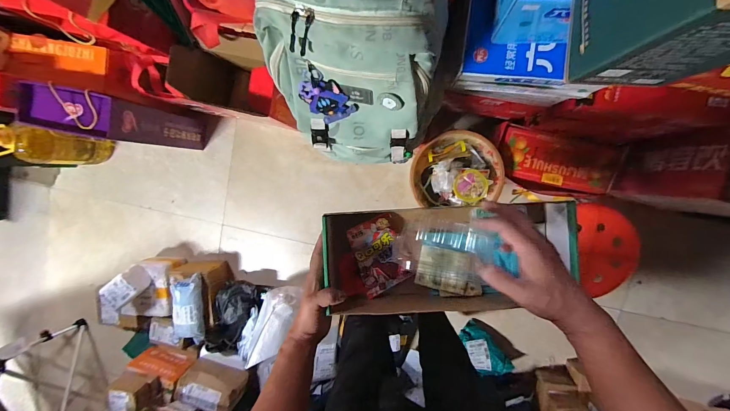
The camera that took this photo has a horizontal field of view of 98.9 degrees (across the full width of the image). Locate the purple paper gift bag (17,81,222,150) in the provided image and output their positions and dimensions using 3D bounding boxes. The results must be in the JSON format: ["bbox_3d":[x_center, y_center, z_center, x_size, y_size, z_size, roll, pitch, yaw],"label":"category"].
[{"bbox_3d":[-0.780,-0.289,1.061,0.296,0.452,0.141,11,97,4],"label":"purple paper gift bag"}]

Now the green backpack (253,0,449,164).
[{"bbox_3d":[-0.011,-0.231,0.554,0.277,0.441,0.160,13,66,8],"label":"green backpack"}]

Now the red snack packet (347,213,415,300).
[{"bbox_3d":[0.024,0.077,0.491,0.076,0.013,0.110,-20,98,-11],"label":"red snack packet"}]

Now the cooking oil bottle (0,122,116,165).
[{"bbox_3d":[-1.119,-0.211,1.122,0.177,0.375,0.123,3,96,5],"label":"cooking oil bottle"}]

